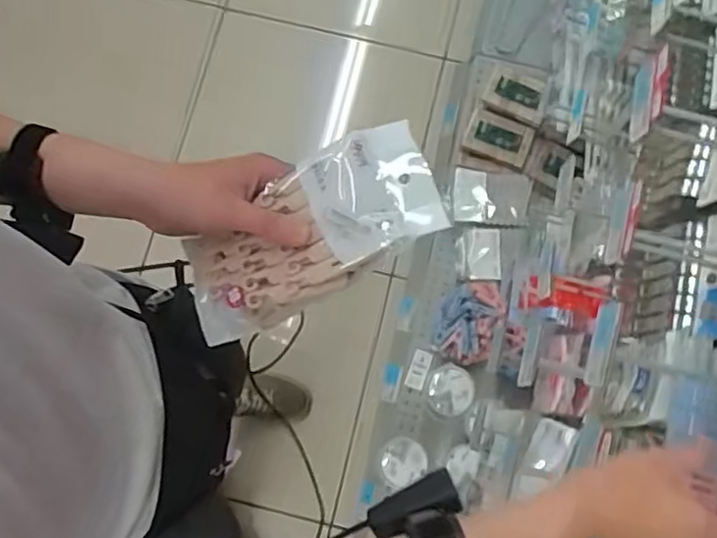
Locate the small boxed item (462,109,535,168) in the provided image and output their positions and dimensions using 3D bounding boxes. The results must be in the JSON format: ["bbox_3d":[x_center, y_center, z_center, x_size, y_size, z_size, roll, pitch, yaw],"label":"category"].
[{"bbox_3d":[0.316,-0.294,1.480,0.150,0.042,0.099,26,80,4],"label":"small boxed item"}]

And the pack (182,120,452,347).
[{"bbox_3d":[-0.041,-0.021,0.477,0.203,0.032,0.089,-32,81,17],"label":"pack"}]

